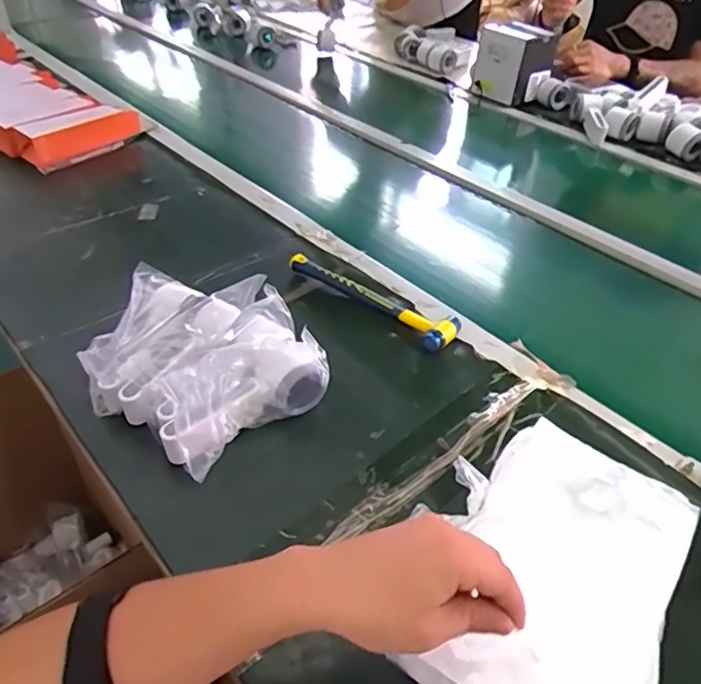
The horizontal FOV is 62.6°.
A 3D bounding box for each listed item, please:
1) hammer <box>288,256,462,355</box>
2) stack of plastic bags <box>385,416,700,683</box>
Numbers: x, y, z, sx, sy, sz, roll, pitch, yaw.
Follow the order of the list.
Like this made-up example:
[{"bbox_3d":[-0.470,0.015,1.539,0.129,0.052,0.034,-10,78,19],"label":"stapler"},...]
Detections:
[{"bbox_3d":[0.028,-0.061,0.733,0.243,0.026,0.060,32,49,30],"label":"hammer"},{"bbox_3d":[0.148,0.181,0.434,0.169,0.068,0.239,21,44,20],"label":"stack of plastic bags"}]

